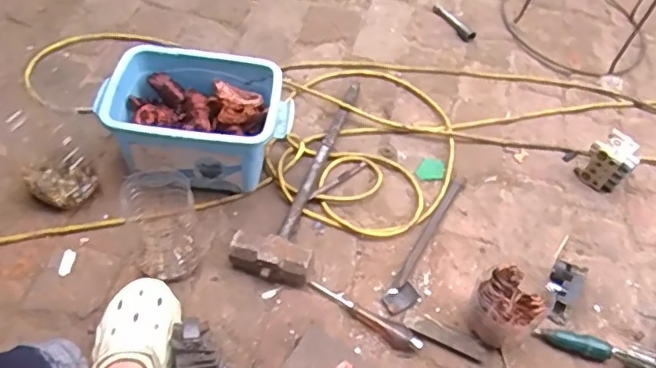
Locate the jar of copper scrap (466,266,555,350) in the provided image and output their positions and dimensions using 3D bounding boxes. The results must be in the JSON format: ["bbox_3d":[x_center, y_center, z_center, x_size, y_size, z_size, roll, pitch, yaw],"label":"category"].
[{"bbox_3d":[0.265,0.181,0.868,0.098,0.124,0.114,33,58,19],"label":"jar of copper scrap"}]

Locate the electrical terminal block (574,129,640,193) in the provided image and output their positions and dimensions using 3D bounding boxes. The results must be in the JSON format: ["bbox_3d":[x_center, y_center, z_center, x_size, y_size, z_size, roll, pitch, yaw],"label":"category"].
[{"bbox_3d":[0.518,-0.042,1.076,0.079,0.086,0.081,38,60,21],"label":"electrical terminal block"}]

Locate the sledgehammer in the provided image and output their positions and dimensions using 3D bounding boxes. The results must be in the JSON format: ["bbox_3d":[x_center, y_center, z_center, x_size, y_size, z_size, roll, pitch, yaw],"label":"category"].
[{"bbox_3d":[-0.028,-0.039,1.048,0.128,0.049,0.473,16,54,8],"label":"sledgehammer"}]

